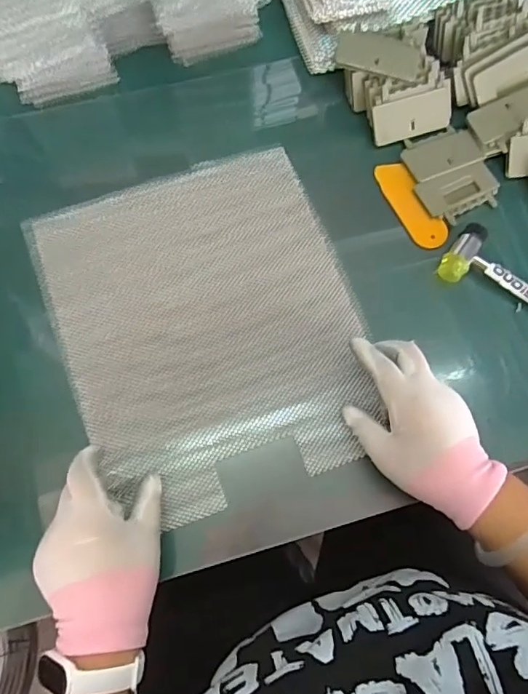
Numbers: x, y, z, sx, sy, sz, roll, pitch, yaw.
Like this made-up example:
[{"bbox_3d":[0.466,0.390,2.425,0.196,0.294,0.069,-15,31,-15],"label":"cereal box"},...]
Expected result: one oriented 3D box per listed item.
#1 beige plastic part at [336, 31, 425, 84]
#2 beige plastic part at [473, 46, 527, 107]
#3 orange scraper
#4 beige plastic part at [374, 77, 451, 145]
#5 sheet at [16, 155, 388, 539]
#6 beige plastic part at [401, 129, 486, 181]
[{"bbox_3d":[0.123,-0.307,0.542,0.092,0.010,0.050,10,74,-1],"label":"beige plastic part"},{"bbox_3d":[0.265,-0.291,0.547,0.081,0.005,0.039,-22,117,6],"label":"beige plastic part"},{"bbox_3d":[0.155,-0.151,0.543,0.037,0.007,0.105,-30,79,-1],"label":"orange scraper"},{"bbox_3d":[0.162,-0.252,0.554,0.094,0.009,0.046,-19,113,-10],"label":"beige plastic part"},{"bbox_3d":[-0.041,-0.030,0.483,0.279,0.048,0.323,-20,74,-6],"label":"sheet"},{"bbox_3d":[0.191,-0.205,0.549,0.080,0.007,0.043,-20,74,-6],"label":"beige plastic part"}]

